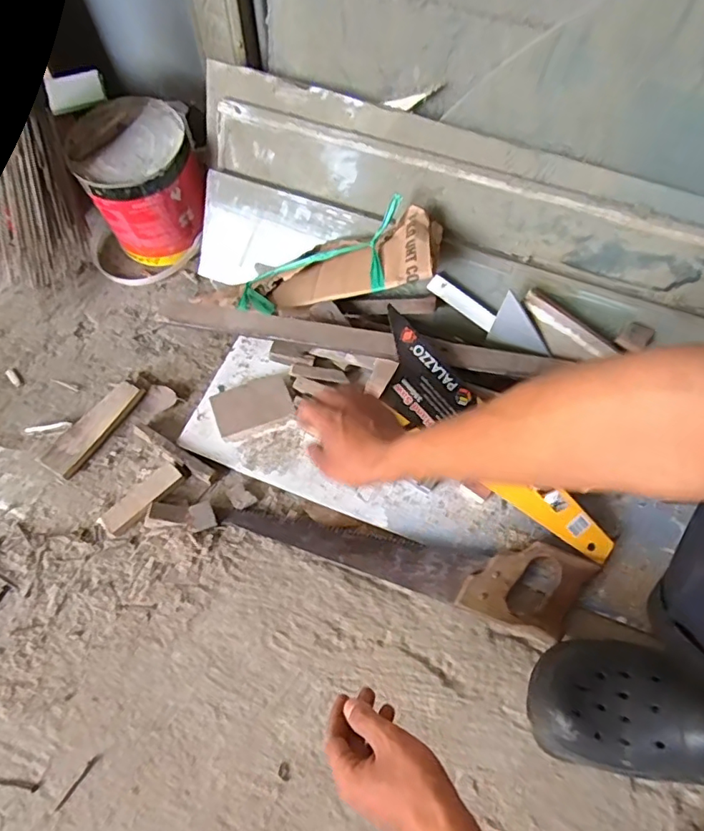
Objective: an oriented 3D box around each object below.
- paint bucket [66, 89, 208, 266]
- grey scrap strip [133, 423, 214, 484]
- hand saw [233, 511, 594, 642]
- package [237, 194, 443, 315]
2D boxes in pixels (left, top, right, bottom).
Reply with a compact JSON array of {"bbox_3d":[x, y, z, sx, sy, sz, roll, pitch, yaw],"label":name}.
[{"bbox_3d":[-0.278,-0.316,0.757,0.134,0.163,0.145,1,65,-3],"label":"paint bucket"},{"bbox_3d":[-0.222,0.043,0.670,0.131,0.022,0.018,31,71,15],"label":"grey scrap strip"},{"bbox_3d":[0.063,0.156,0.617,0.400,0.016,0.091,13,67,8],"label":"hand saw"},{"bbox_3d":[-0.023,-0.181,0.671,0.266,0.050,0.103,-11,64,22],"label":"package"}]

